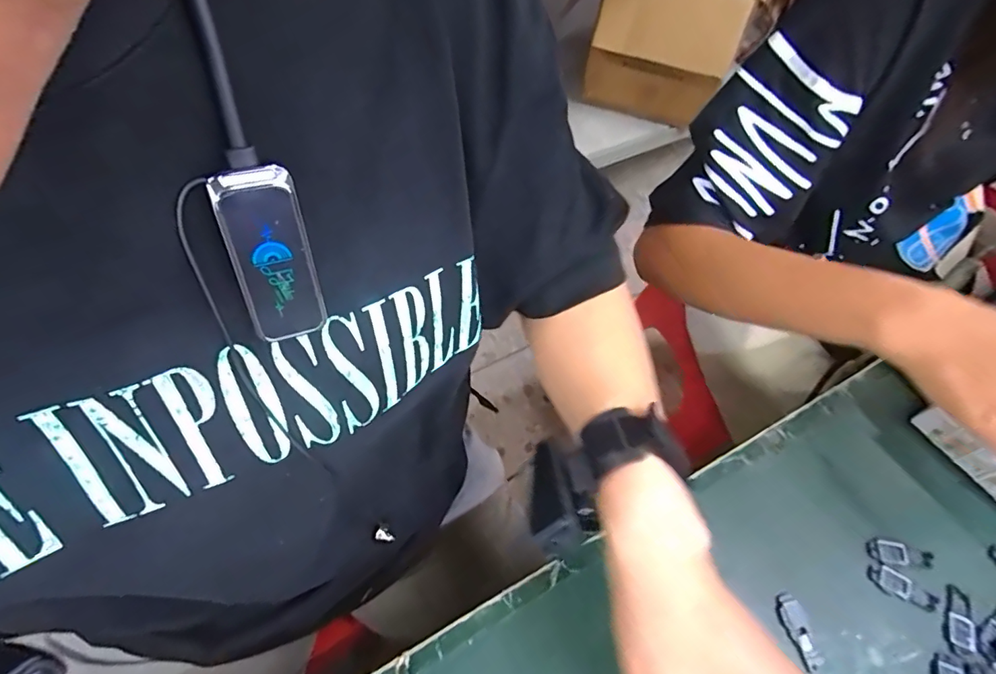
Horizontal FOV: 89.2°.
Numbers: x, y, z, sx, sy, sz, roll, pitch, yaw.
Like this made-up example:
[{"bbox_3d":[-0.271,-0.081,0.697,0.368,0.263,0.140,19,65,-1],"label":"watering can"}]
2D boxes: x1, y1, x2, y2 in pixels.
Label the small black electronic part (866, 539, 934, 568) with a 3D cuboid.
[{"bbox_3d":[0.267,0.143,0.335,0.042,0.004,0.015,5,57,1],"label":"small black electronic part"}]

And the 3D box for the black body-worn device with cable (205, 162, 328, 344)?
[{"bbox_3d":[-0.082,-0.029,0.185,0.026,0.063,0.008,-8,30,-7],"label":"black body-worn device with cable"}]

